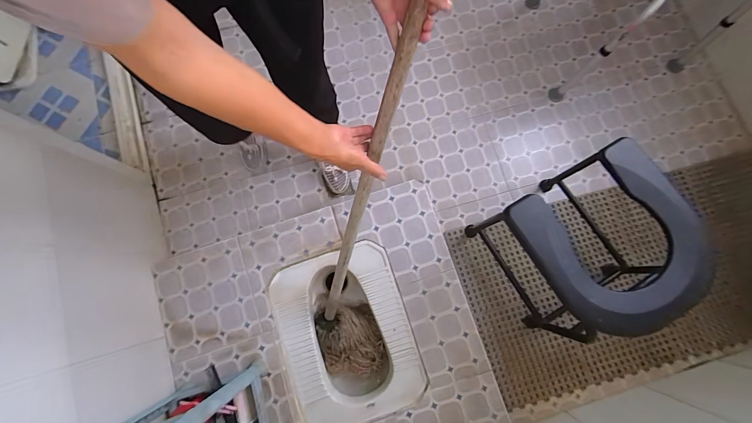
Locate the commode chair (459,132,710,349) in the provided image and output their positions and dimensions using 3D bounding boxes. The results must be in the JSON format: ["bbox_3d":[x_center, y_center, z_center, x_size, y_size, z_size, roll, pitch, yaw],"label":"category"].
[{"bbox_3d":[0.539,0.106,0.878,0.377,0.409,0.388,-30,81,-7],"label":"commode chair"}]

